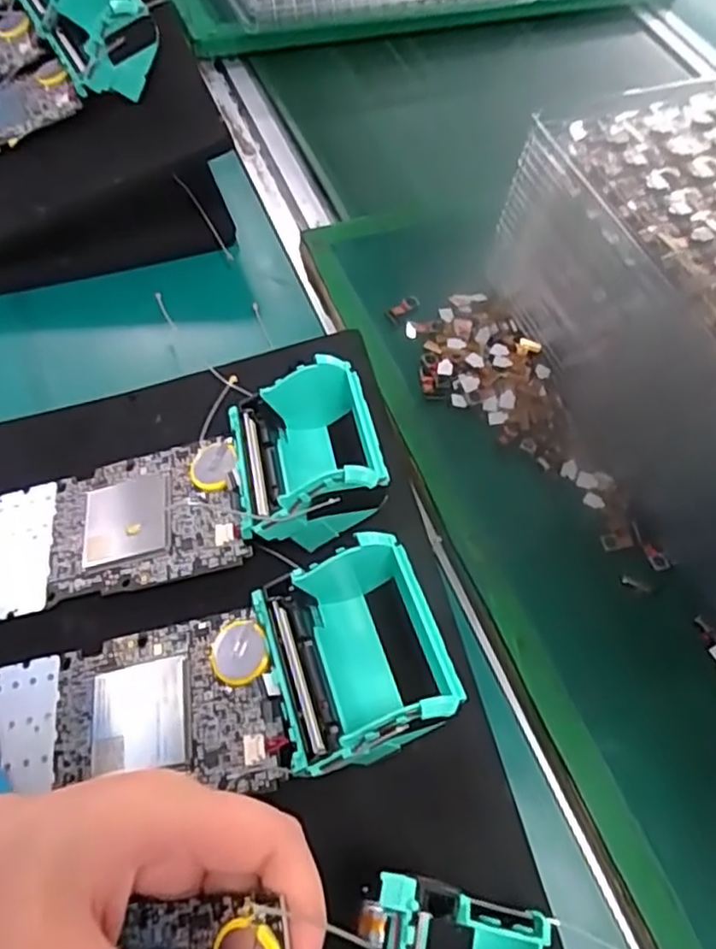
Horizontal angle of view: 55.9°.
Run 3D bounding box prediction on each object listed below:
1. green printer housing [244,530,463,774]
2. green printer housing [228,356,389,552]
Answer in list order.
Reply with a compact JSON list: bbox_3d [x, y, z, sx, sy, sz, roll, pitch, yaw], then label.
[{"bbox_3d":[-0.003,0.062,0.241,0.061,0.044,0.072,-17,63,-12],"label":"green printer housing"},{"bbox_3d":[-0.021,-0.005,0.284,0.060,0.052,0.078,-8,61,-8],"label":"green printer housing"}]

